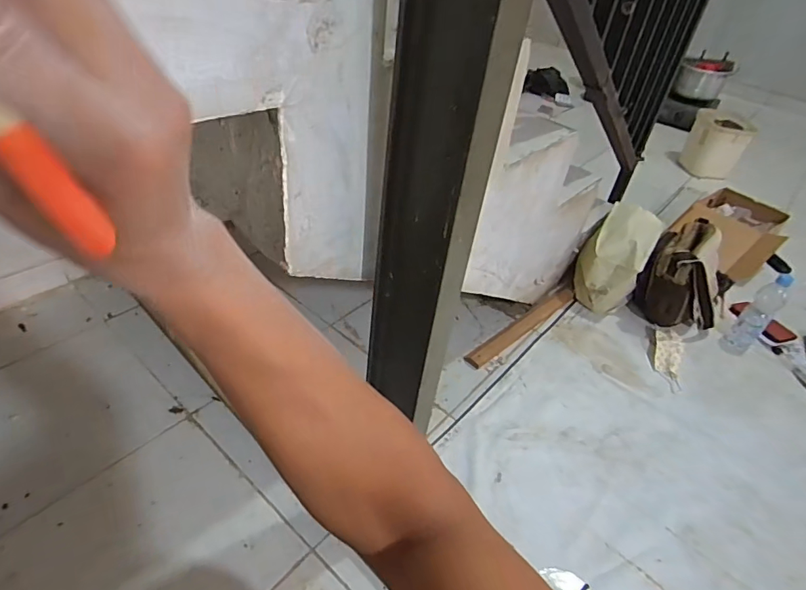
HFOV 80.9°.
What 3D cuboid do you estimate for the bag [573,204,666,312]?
[{"bbox_3d":[0.633,-0.111,1.424,0.176,0.251,0.233,27,44,20],"label":"bag"}]

